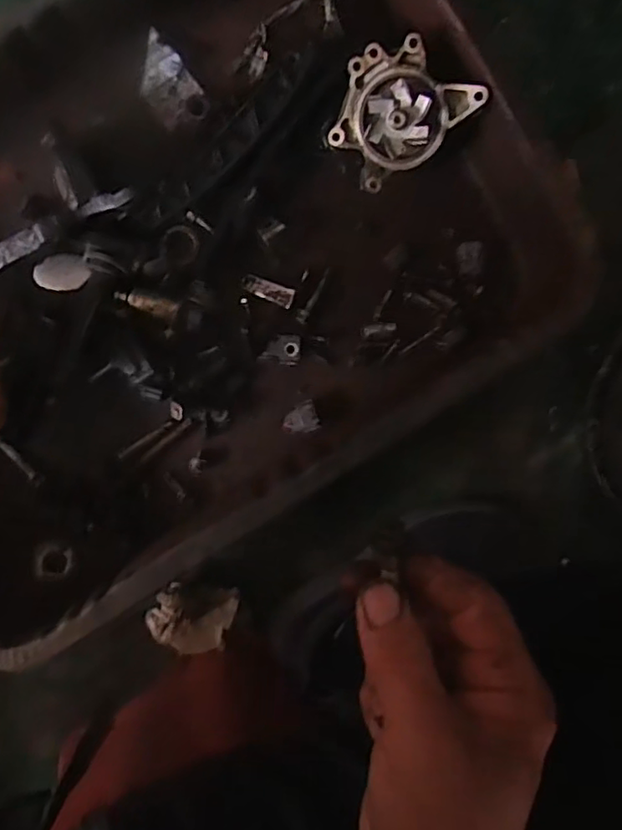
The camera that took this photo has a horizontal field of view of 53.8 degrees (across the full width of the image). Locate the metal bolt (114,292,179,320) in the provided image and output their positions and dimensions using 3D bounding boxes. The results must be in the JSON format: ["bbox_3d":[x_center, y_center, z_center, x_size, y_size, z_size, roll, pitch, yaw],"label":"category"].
[{"bbox_3d":[-0.150,-0.101,0.560,0.062,0.013,0.017,18,95,7],"label":"metal bolt"}]

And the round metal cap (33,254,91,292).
[{"bbox_3d":[-0.224,-0.129,0.555,0.047,0.017,0.032,-3,97,-5],"label":"round metal cap"}]

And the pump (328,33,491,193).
[{"bbox_3d":[0.069,-0.253,0.513,0.097,0.045,0.111,42,116,-7],"label":"pump"}]

